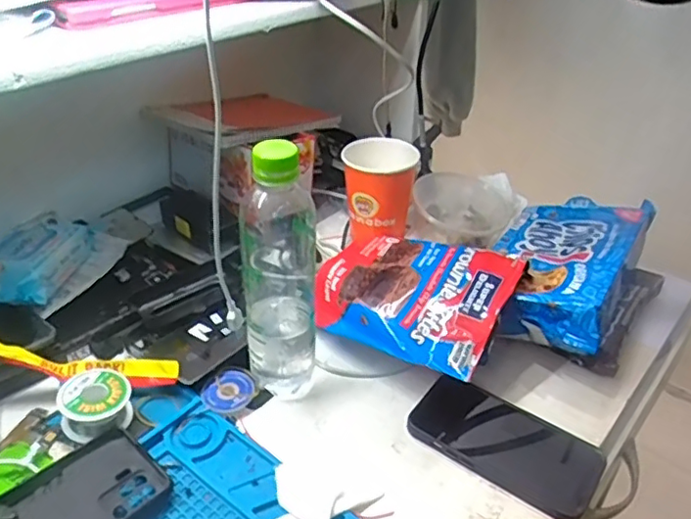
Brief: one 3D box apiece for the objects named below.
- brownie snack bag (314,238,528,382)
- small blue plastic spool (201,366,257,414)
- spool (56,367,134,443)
[{"bbox_3d":[0.056,0.027,0.576,0.193,0.027,0.130,17,60,34],"label":"brownie snack bag"},{"bbox_3d":[-0.102,0.114,0.527,0.045,0.010,0.046,2,36,-2],"label":"small blue plastic spool"},{"bbox_3d":[-0.201,0.117,0.483,0.053,0.033,0.046,-11,38,-18],"label":"spool"}]

